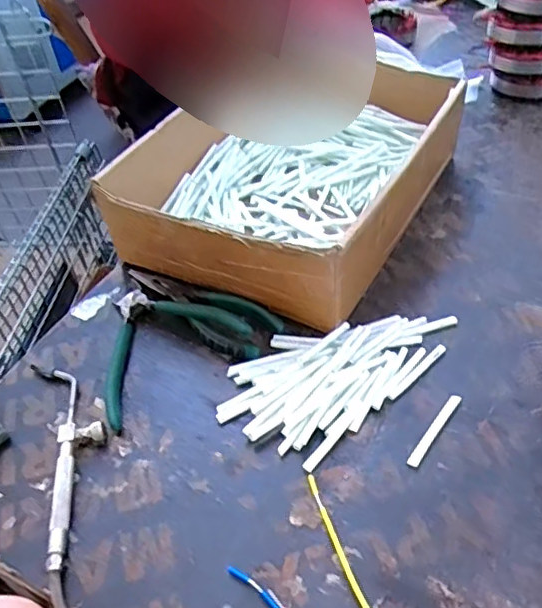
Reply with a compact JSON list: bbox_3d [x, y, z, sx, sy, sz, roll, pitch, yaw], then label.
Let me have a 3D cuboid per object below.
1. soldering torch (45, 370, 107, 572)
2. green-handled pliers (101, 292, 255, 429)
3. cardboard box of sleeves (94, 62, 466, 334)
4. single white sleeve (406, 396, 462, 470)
[{"bbox_3d":[-0.136,0.107,0.423,0.042,0.014,0.158,-12,44,-4],"label":"soldering torch"},{"bbox_3d":[-0.095,0.022,0.485,0.119,0.034,0.118,-25,46,-18],"label":"green-handled pliers"},{"bbox_3d":[0.029,-0.137,0.602,0.245,0.095,0.338,18,49,25],"label":"cardboard box of sleeves"},{"bbox_3d":[0.115,0.087,0.417,0.008,0.004,0.066,26,53,30],"label":"single white sleeve"}]

